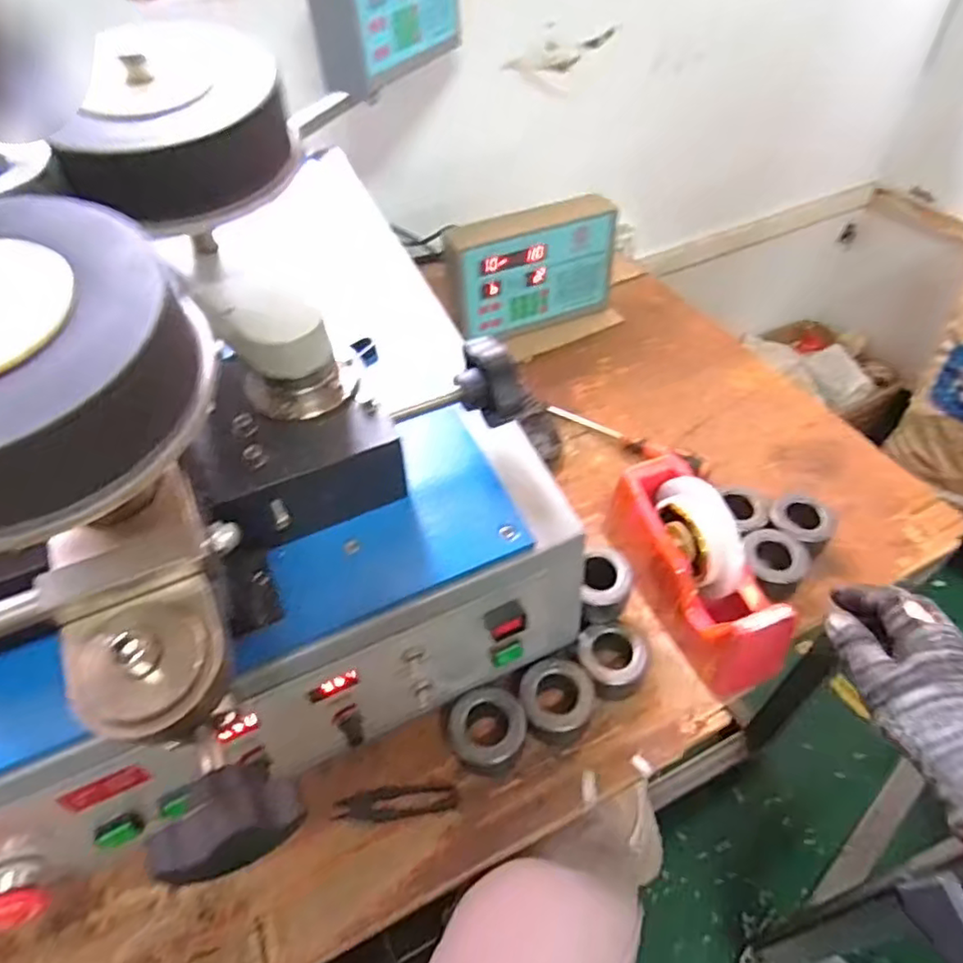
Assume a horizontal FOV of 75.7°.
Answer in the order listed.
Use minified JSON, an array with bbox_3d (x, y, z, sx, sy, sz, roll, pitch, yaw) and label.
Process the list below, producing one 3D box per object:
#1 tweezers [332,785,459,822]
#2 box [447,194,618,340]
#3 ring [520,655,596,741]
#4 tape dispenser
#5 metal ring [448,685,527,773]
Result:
[{"bbox_3d":[-0.068,0.257,0.494,0.098,0.004,0.022,-7,64,3],"label":"tweezers"},{"bbox_3d":[0.067,-0.284,0.842,0.225,0.159,0.055,-19,51,-13],"label":"box"},{"bbox_3d":[0.063,0.181,0.521,0.059,0.038,0.054,-2,49,2],"label":"ring"},{"bbox_3d":[0.189,0.082,0.558,0.071,0.114,0.207,-20,51,-13],"label":"tape dispenser"},{"bbox_3d":[0.004,0.202,0.505,0.060,0.039,0.056,-2,49,2],"label":"metal ring"}]

